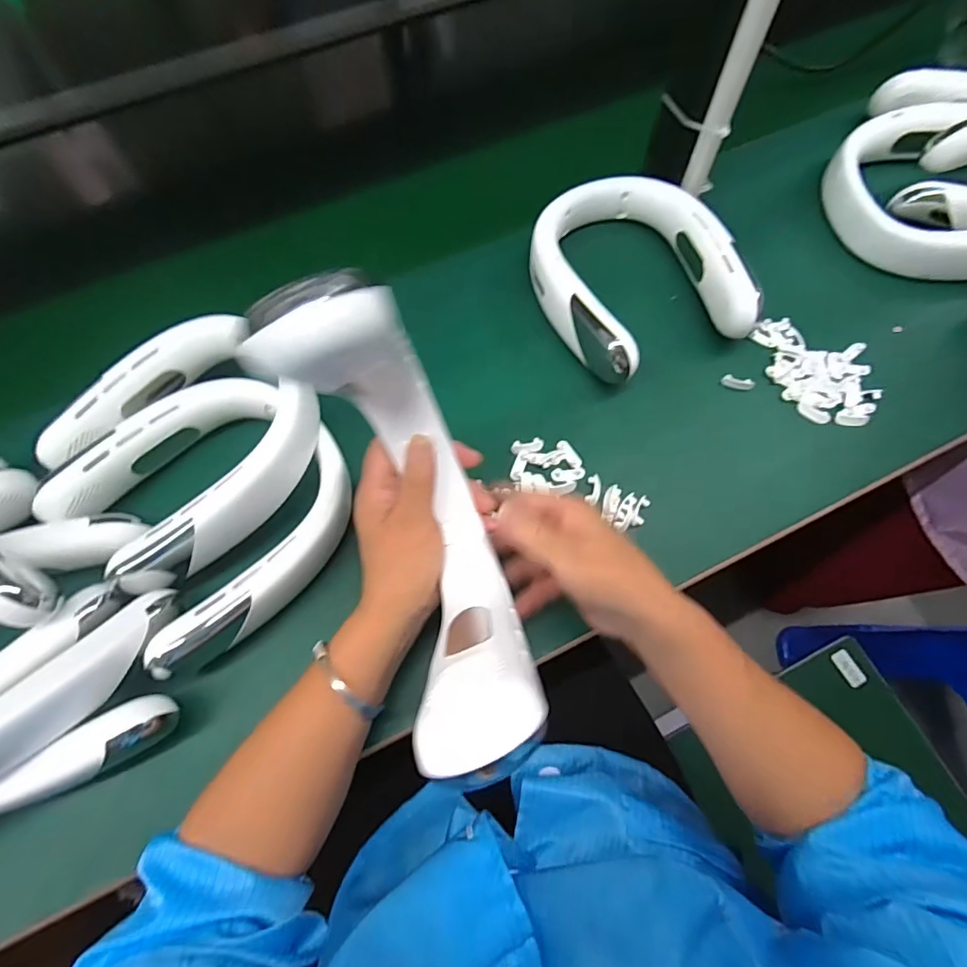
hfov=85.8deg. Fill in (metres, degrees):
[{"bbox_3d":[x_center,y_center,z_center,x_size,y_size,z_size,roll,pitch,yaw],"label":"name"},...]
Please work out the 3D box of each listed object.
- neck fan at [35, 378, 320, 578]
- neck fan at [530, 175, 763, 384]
[{"bbox_3d":[-0.228,-0.016,0.405,0.140,0.063,0.199,42,75,14],"label":"neck fan"},{"bbox_3d":[0.140,-0.197,0.492,0.174,0.058,0.202,-23,72,-8],"label":"neck fan"}]

